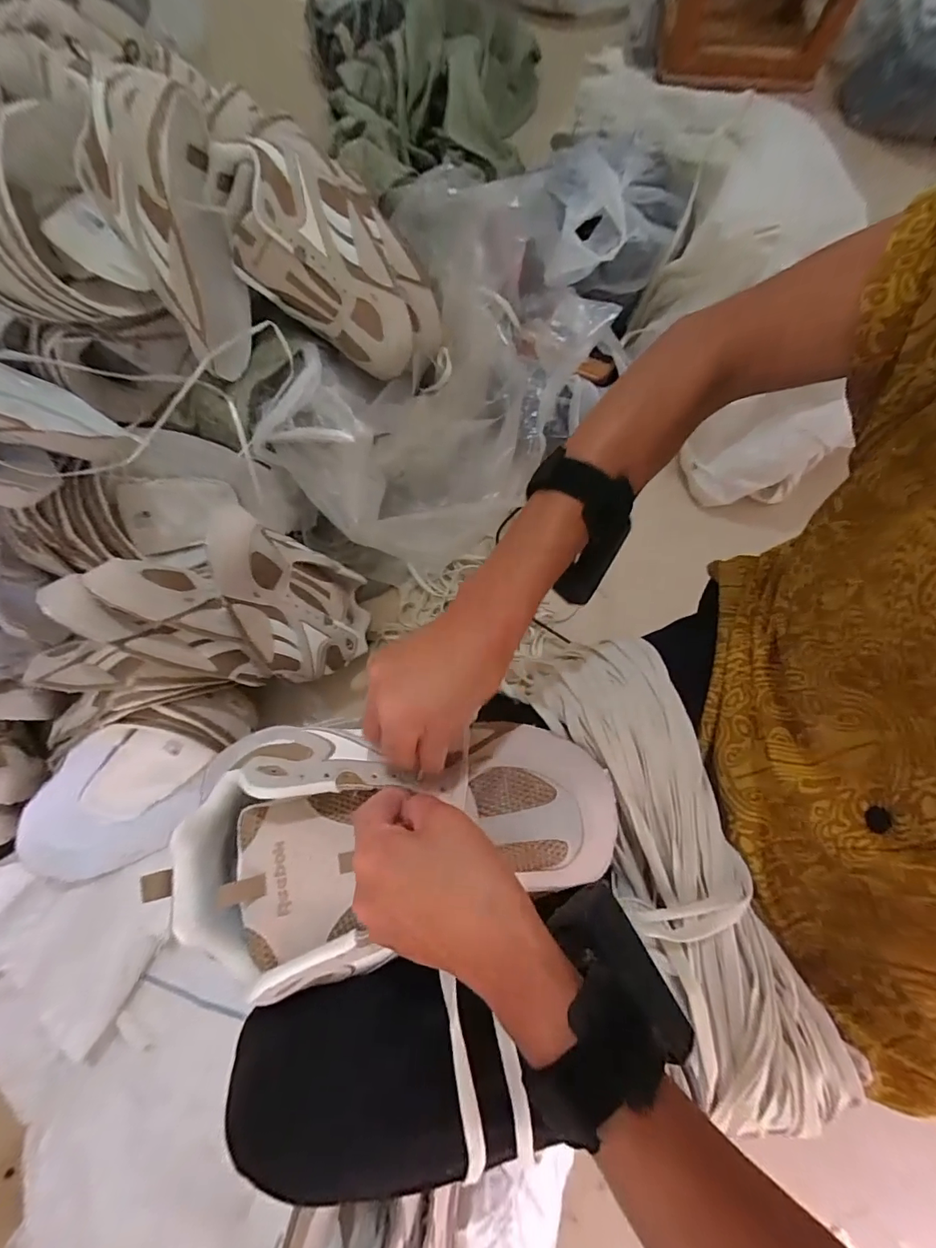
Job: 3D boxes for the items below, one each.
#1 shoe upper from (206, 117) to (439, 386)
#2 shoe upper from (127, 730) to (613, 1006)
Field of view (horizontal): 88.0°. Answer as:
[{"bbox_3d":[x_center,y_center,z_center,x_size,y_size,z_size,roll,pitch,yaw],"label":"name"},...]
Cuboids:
[{"bbox_3d":[-0.168,-0.454,0.620,0.300,0.100,0.163,29,102,-36],"label":"shoe upper"},{"bbox_3d":[-0.042,0.124,0.290,0.267,0.057,0.128,-6,77,-6],"label":"shoe upper"}]

